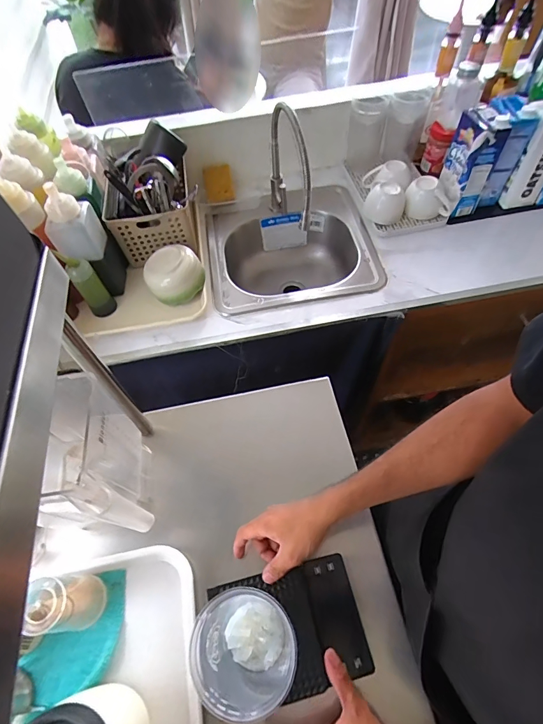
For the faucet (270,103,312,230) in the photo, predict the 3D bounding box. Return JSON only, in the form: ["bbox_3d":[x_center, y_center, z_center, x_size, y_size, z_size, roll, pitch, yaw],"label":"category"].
[{"bbox_3d":[0.039,-0.395,0.807,0.055,0.253,0.222,-11,58,-4],"label":"faucet"}]

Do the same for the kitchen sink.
[{"bbox_3d":[0.047,-0.250,0.957,0.379,0.168,0.370,-9,58,-2],"label":"kitchen sink"}]

